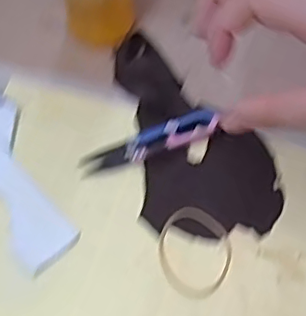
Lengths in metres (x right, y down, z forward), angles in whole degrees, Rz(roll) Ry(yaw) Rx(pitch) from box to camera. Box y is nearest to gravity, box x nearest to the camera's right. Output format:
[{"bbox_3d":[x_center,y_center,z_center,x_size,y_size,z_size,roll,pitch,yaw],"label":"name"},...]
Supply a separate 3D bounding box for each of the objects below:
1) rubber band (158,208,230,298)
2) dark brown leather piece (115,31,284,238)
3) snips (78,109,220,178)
[{"bbox_3d":[0.025,0.056,0.355,0.046,0.004,0.053,22,62,14],"label":"rubber band"},{"bbox_3d":[0.028,-0.021,0.398,0.089,0.013,0.153,-8,59,-4],"label":"dark brown leather piece"},{"bbox_3d":[-0.002,-0.010,0.395,0.096,0.005,0.020,-22,60,-2],"label":"snips"}]

